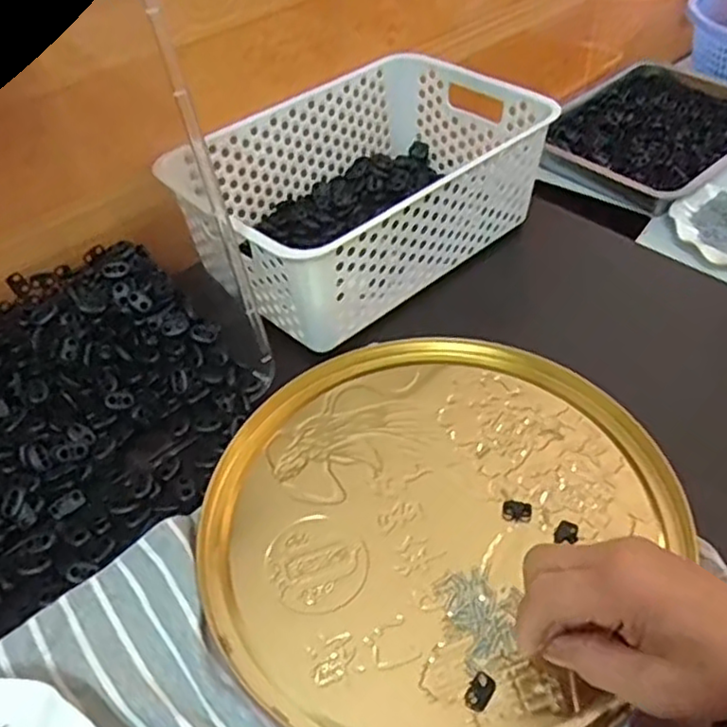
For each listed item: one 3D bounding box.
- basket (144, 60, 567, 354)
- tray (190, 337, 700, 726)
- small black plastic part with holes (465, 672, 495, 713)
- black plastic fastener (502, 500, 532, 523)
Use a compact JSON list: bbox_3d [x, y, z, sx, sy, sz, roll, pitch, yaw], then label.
[{"bbox_3d":[0.001,-0.160,0.622,0.301,0.104,0.202,-34,52,-26],"label":"basket"},{"bbox_3d":[0.042,0.091,0.439,0.268,0.013,0.287,-2,45,2],"label":"tray"},{"bbox_3d":[0.062,0.172,0.362,0.012,0.004,0.020,24,52,25],"label":"small black plastic part with holes"},{"bbox_3d":[0.097,0.093,0.436,0.018,0.004,0.015,5,46,9],"label":"black plastic fastener"}]

